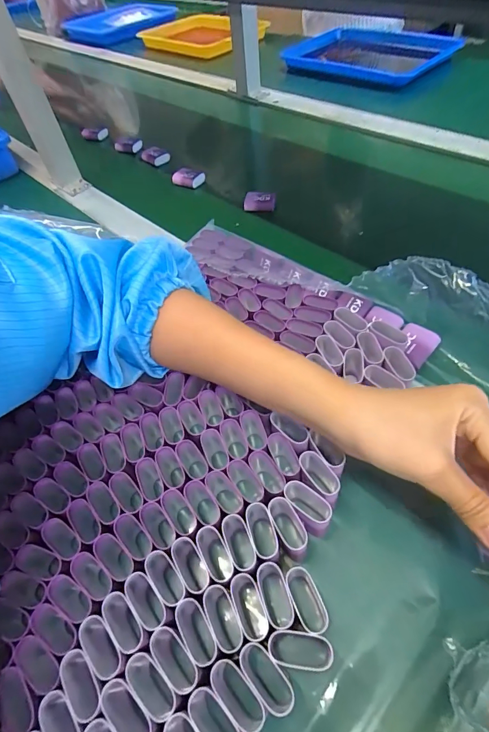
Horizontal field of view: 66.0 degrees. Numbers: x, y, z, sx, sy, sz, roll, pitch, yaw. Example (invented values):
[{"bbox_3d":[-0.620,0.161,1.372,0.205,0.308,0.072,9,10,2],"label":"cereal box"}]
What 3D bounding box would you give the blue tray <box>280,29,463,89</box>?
[{"bbox_3d":[0.271,-0.695,0.837,0.366,0.046,0.217,25,60,21],"label":"blue tray"}]

